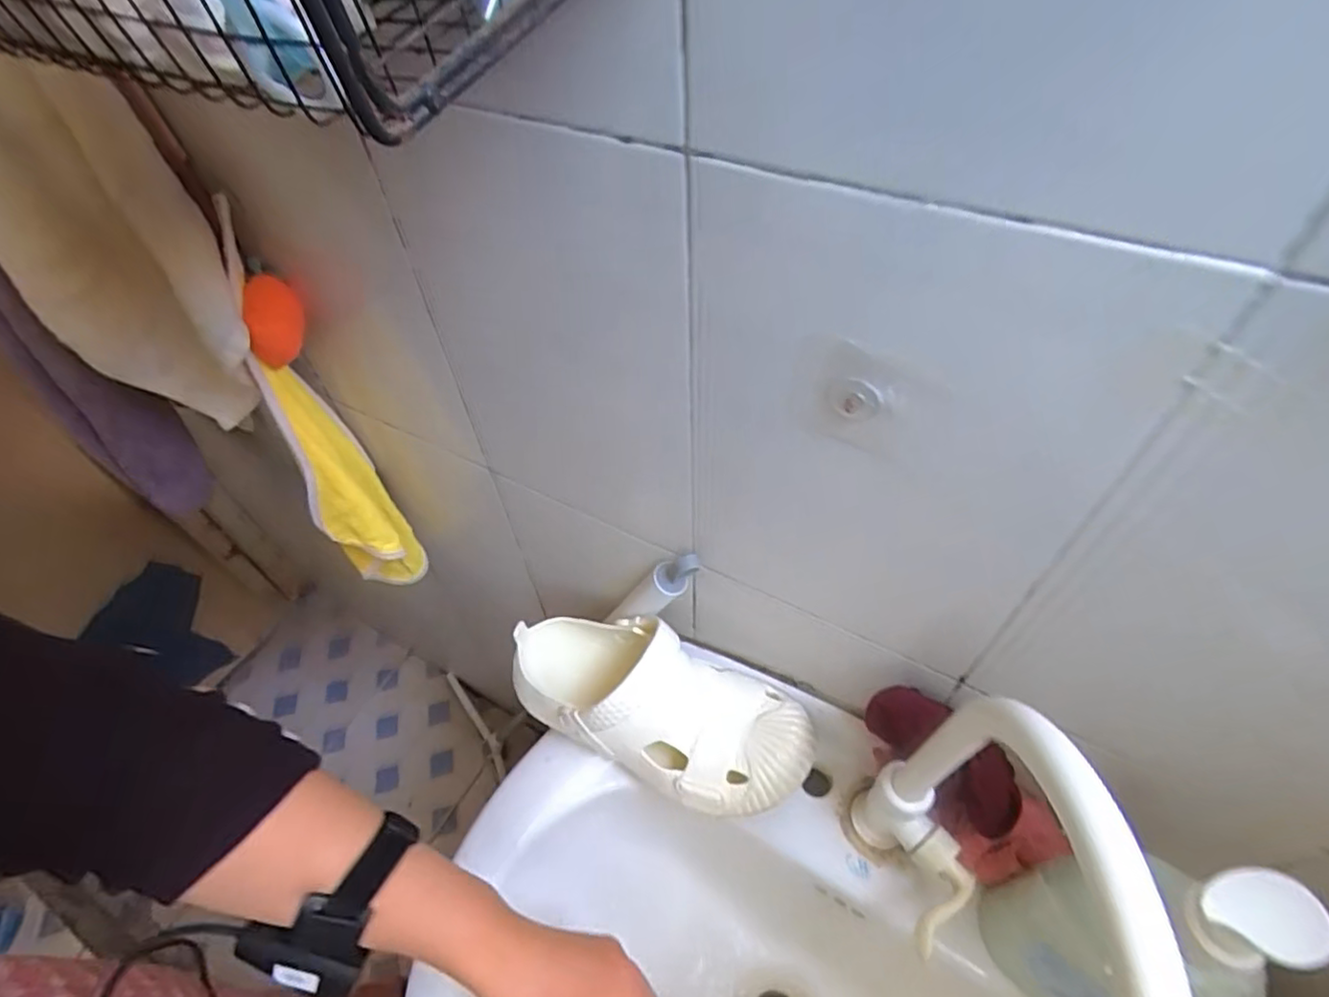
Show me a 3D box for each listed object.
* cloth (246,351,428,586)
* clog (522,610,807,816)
[{"bbox_3d":[-0.311,-0.010,0.648,0.070,0.299,0.086,2,50,5],"label":"cloth"},{"bbox_3d":[-0.012,0.161,0.511,0.248,0.106,0.096,20,54,19],"label":"clog"}]

